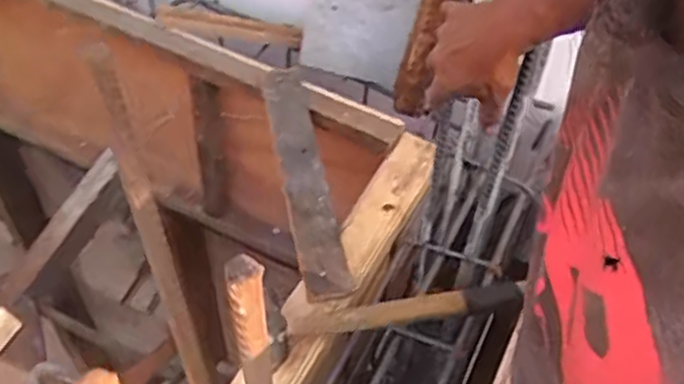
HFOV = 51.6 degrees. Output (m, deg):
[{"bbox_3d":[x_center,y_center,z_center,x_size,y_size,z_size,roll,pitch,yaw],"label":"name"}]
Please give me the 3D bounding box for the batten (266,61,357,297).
[{"bbox_3d":[-0.051,-0.032,0.953,0.063,0.033,0.395,-7,50,-10],"label":"batten"}]

